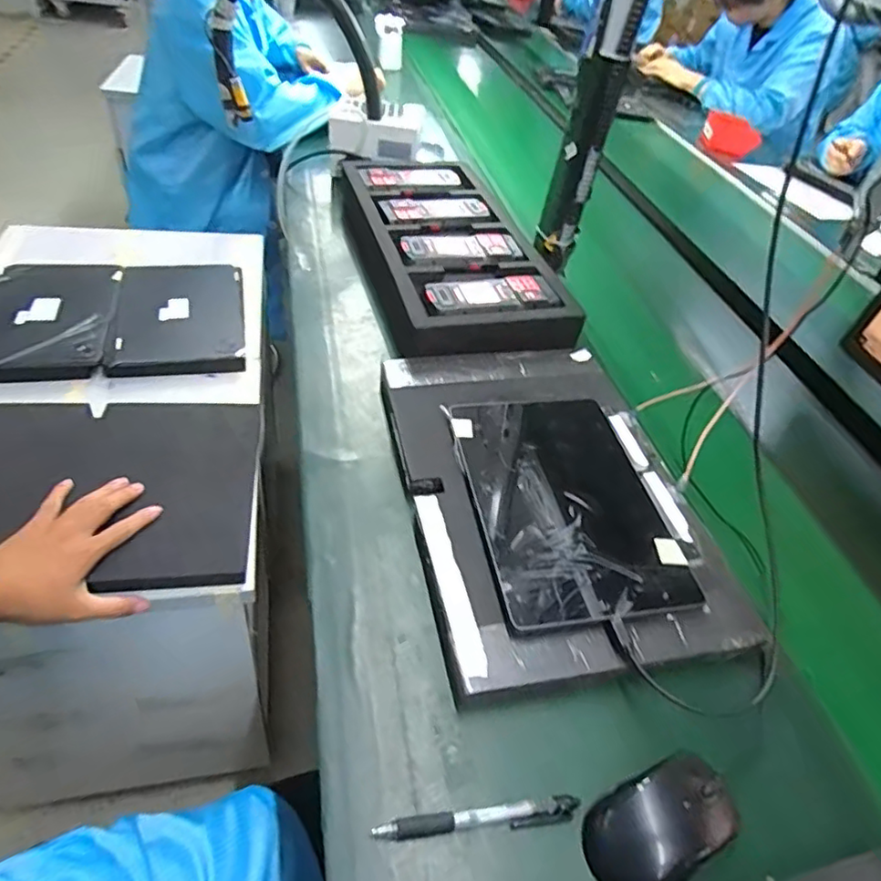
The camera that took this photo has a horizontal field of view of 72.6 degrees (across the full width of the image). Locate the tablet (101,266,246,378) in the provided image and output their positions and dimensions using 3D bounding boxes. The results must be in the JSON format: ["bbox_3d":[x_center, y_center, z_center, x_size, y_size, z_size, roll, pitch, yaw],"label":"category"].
[{"bbox_3d":[-0.384,-0.196,0.894,0.177,0.035,0.247,-6,47,-15],"label":"tablet"}]

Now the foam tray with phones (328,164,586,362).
[{"bbox_3d":[-0.004,-0.286,0.865,0.234,0.068,0.497,-6,47,-17],"label":"foam tray with phones"}]

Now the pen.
[{"bbox_3d":[0.026,0.248,0.392,0.136,0.009,0.015,-1,45,-11],"label":"pen"}]

